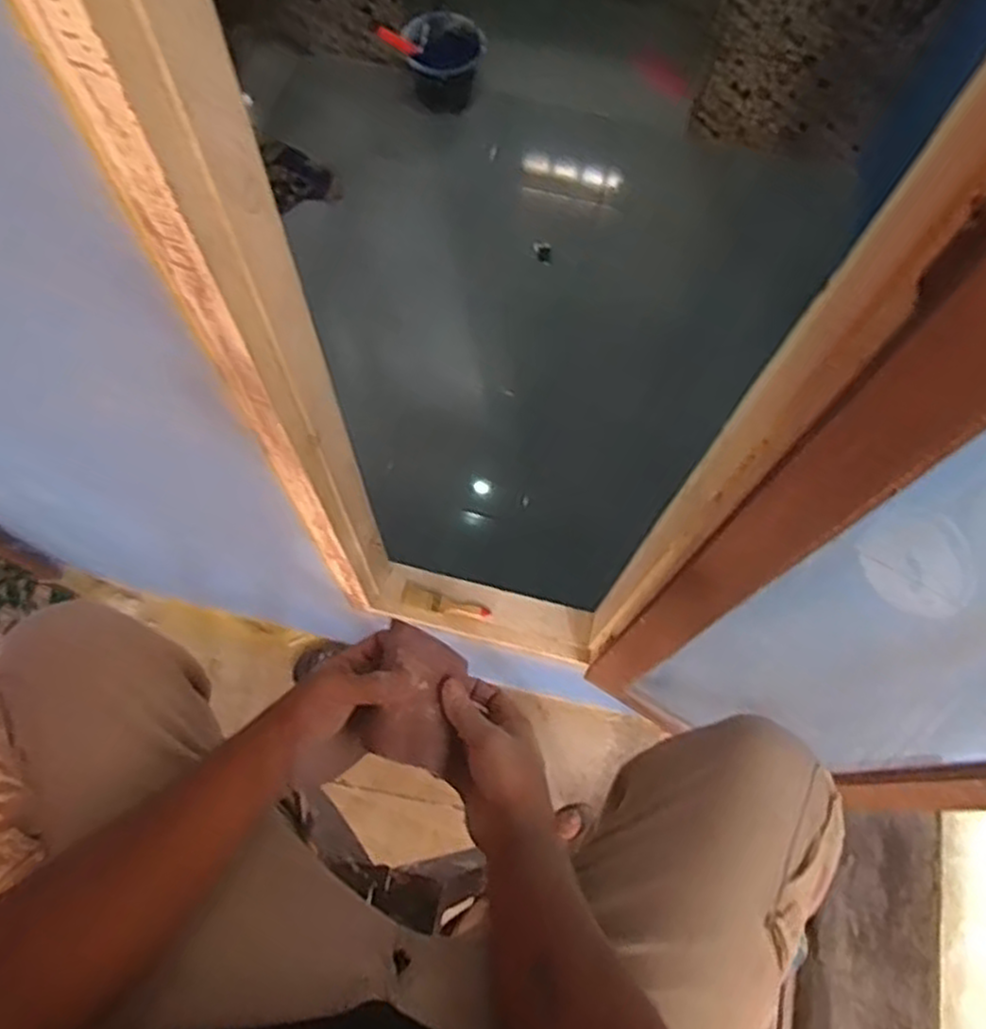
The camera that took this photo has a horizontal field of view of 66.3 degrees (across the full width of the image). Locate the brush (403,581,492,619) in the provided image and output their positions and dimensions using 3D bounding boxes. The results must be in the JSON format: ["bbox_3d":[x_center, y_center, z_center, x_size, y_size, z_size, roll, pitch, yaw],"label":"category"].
[{"bbox_3d":[-0.094,0.180,1.499,0.175,0.011,0.043,18,88,3],"label":"brush"}]

